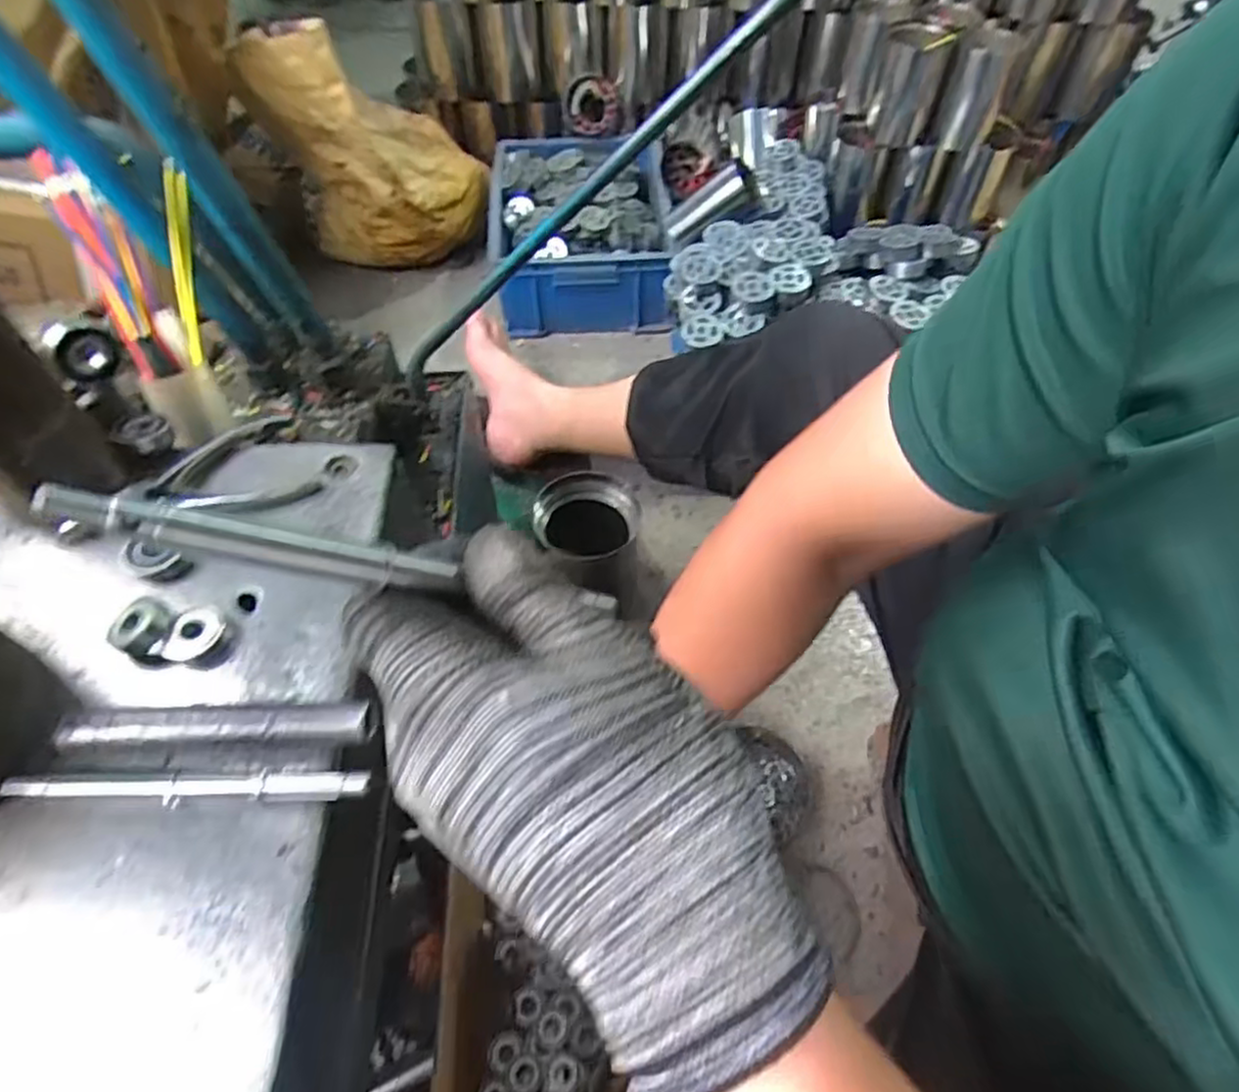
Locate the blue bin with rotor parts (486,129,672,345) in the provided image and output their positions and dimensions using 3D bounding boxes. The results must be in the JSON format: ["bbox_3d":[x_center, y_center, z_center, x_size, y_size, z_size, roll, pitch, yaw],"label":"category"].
[{"bbox_3d":[-0.071,-0.572,1.282,0.292,0.157,0.425,-3,54,-2],"label":"blue bin with rotor parts"}]

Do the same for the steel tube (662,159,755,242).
[{"bbox_3d":[0.135,-0.535,1.114,0.153,0.058,0.051,-28,51,23],"label":"steel tube"}]

